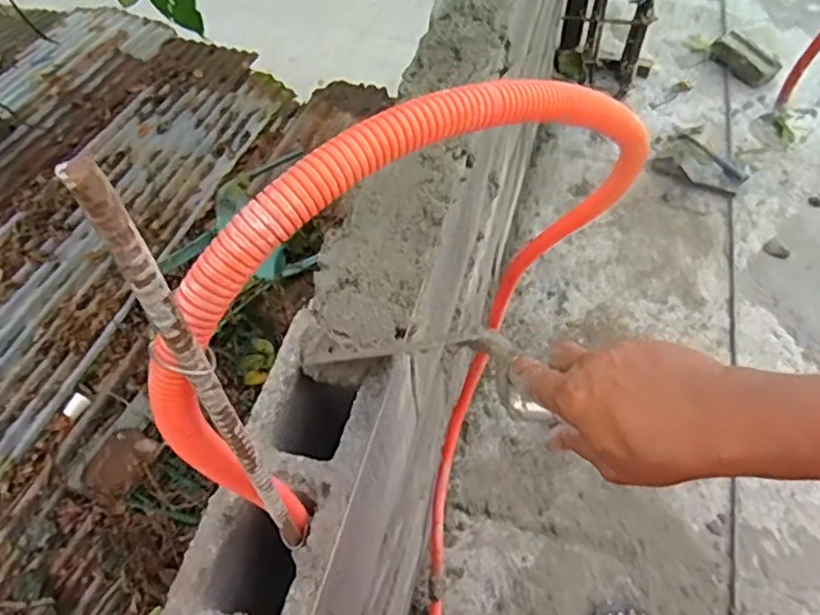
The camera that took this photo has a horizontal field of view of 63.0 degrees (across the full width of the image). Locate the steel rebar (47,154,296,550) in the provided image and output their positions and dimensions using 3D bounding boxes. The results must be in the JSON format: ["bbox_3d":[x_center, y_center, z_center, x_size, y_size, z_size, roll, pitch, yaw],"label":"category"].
[{"bbox_3d":[-0.083,0.060,0.317,0.011,0.333,0.009,-32,62,-19],"label":"steel rebar"}]

